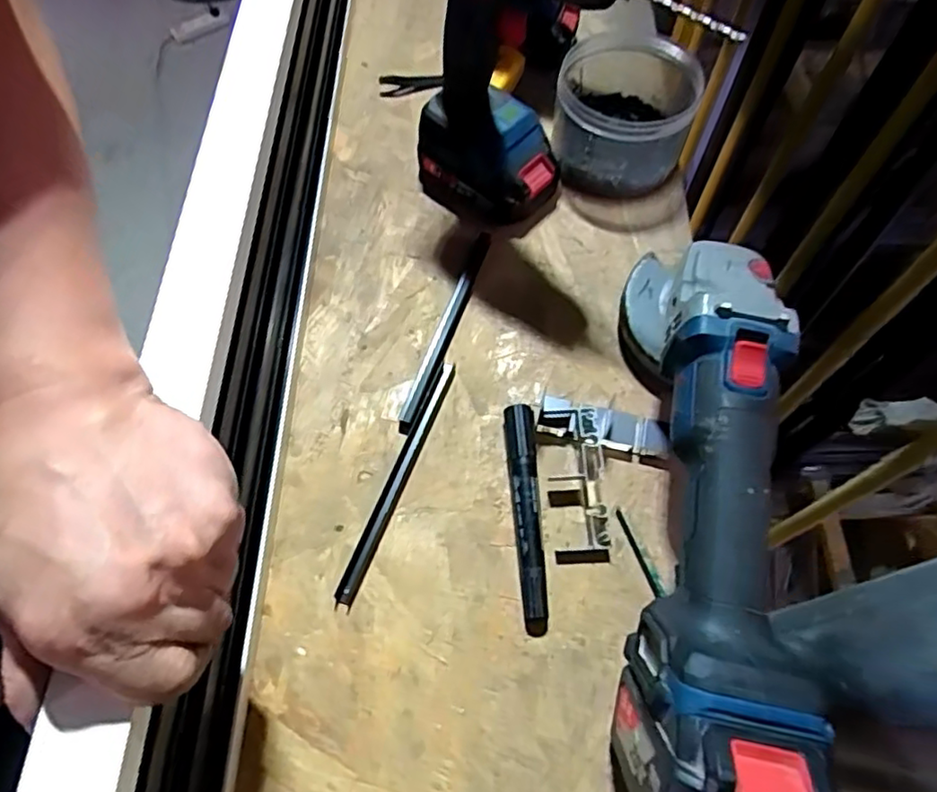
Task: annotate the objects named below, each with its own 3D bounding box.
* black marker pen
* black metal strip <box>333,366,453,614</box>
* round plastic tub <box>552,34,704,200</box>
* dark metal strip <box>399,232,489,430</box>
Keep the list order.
[{"bbox_3d":[0.038,0.076,0.408,0.019,0.023,0.143,-3,63,-1],"label":"black marker pen"},{"bbox_3d":[-0.047,0.053,0.430,0.012,0.011,0.181,19,65,10],"label":"black metal strip"},{"bbox_3d":[0.131,-0.243,0.538,0.106,0.081,0.114,0,63,1],"label":"round plastic tub"},{"bbox_3d":[-0.017,-0.051,0.480,0.015,0.009,0.179,17,65,9],"label":"dark metal strip"}]

